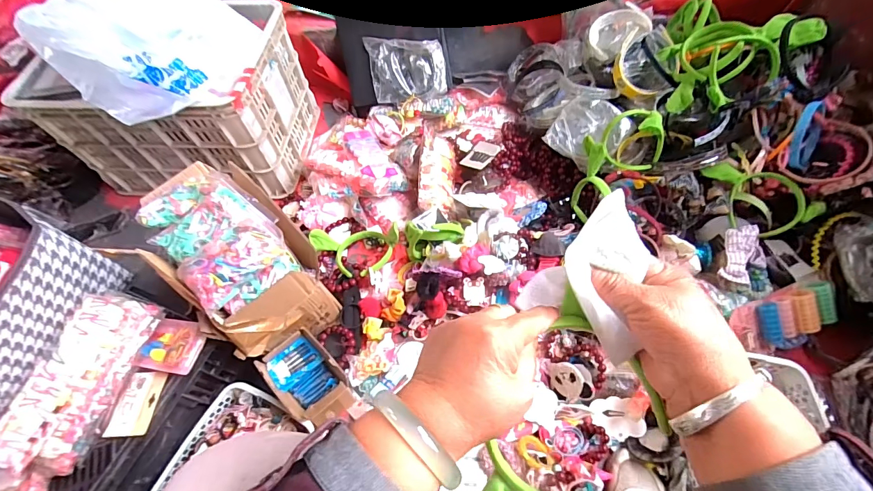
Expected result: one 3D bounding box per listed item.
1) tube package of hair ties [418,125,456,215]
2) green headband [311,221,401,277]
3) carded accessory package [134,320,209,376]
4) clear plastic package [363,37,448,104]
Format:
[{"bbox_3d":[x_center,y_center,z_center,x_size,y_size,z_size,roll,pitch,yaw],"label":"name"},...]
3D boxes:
[{"bbox_3d":[0.002,-0.174,0.938,0.081,0.054,0.232,-1,60,3],"label":"tube package of hair ties"},{"bbox_3d":[-0.178,0.008,0.858,0.193,0.059,0.137,3,60,6],"label":"green headband"},{"bbox_3d":[-0.398,0.153,0.610,0.088,0.025,0.076,9,61,9],"label":"carded accessory package"},{"bbox_3d":[-0.077,-0.463,1.030,0.190,0.017,0.165,-9,99,8],"label":"clear plastic package"}]

